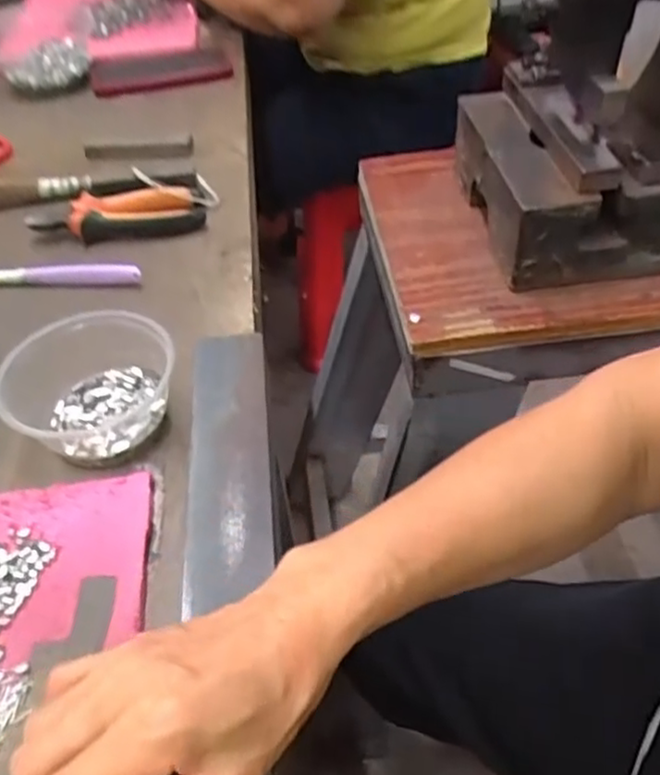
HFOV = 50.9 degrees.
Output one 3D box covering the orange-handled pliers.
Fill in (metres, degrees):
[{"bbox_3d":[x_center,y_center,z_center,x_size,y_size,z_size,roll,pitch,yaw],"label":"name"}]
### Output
[{"bbox_3d":[-0.188,-0.151,0.613,0.146,0.029,0.049,-10,45,-5],"label":"orange-handled pliers"}]

